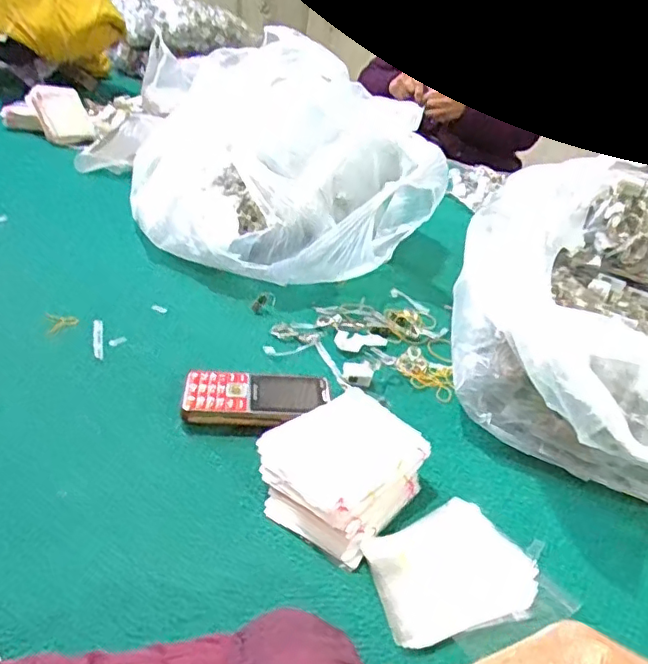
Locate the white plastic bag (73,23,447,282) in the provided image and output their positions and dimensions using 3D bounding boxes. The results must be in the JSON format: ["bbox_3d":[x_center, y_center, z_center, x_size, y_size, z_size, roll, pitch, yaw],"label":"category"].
[{"bbox_3d":[-0.062,-0.218,0.728,0.364,0.232,0.302,4,33,-6],"label":"white plastic bag"}]

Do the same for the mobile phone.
[{"bbox_3d":[-0.057,0.058,0.493,0.122,0.022,0.050,1,33,-10],"label":"mobile phone"}]

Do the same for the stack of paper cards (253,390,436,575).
[{"bbox_3d":[0.014,0.099,0.426,0.098,0.042,0.111,26,37,27],"label":"stack of paper cards"}]

